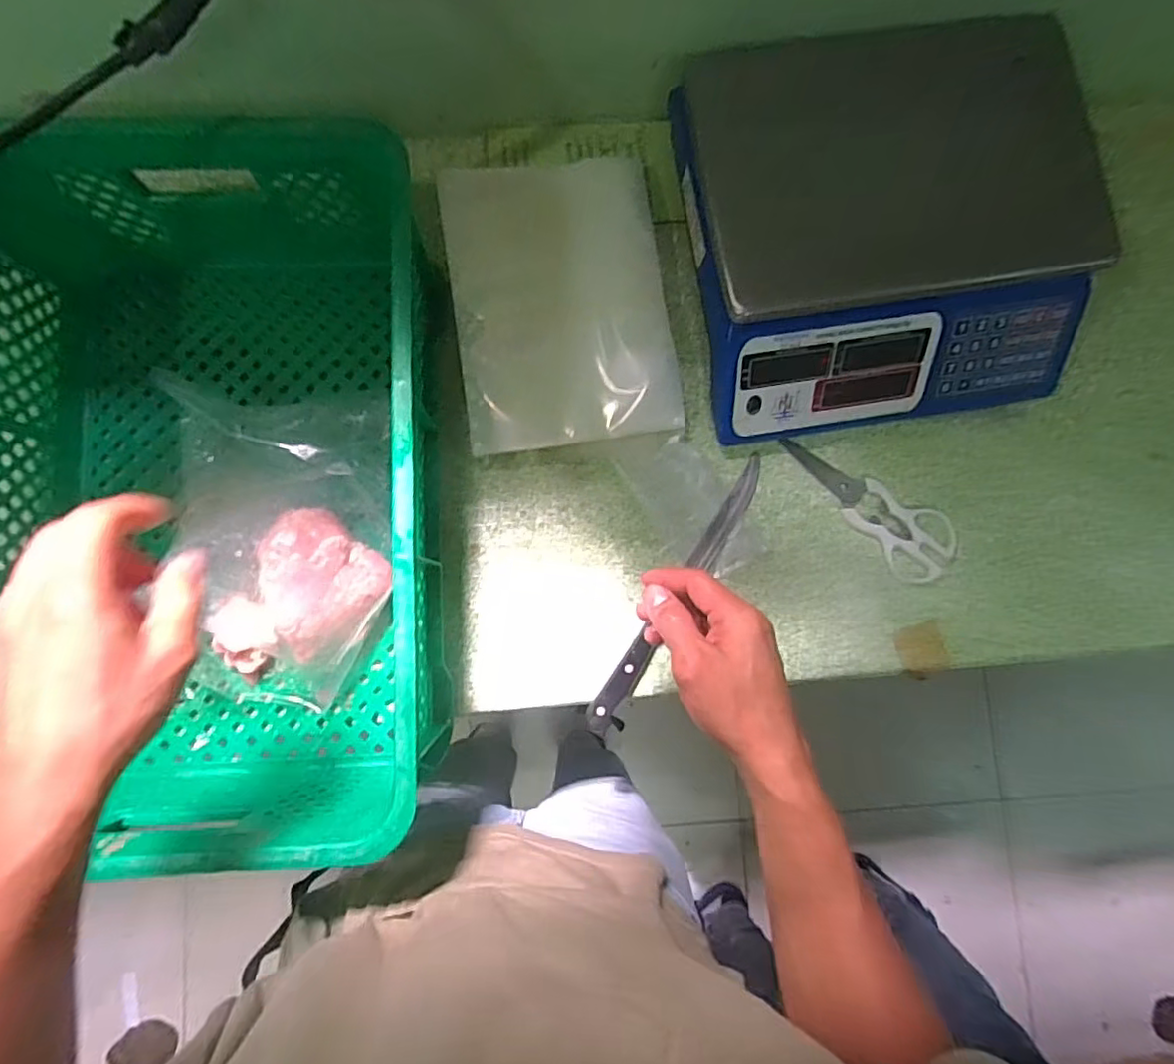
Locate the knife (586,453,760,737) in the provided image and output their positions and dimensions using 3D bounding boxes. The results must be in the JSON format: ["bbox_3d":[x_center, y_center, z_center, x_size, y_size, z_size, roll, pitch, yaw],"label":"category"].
[{"bbox_3d":[0.089,0.057,0.569,0.029,0.013,0.297,33,80,2],"label":"knife"}]

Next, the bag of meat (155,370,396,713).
[{"bbox_3d":[-0.279,0.010,0.511,0.176,0.108,0.271,3,85,-1],"label":"bag of meat"}]

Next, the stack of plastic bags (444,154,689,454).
[{"bbox_3d":[-0.025,-0.217,0.580,0.199,0.027,0.260,-8,90,2],"label":"stack of plastic bags"}]

